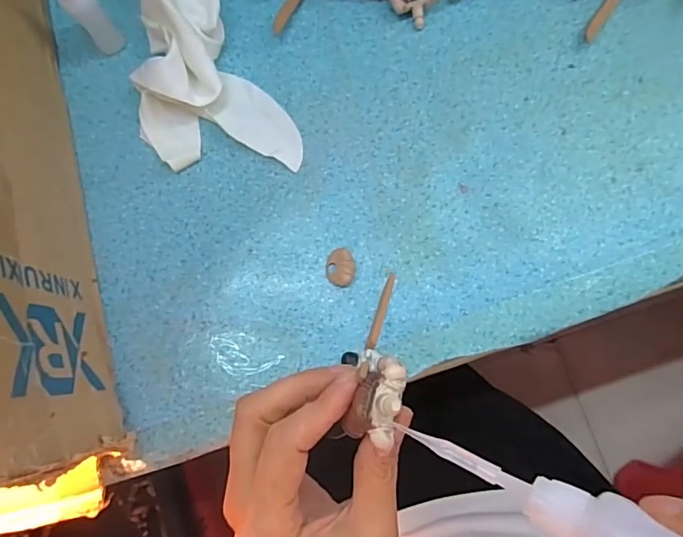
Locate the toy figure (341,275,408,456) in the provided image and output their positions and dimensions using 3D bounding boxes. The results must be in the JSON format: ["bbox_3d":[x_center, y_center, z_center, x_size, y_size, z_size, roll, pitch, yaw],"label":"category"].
[{"bbox_3d":[0.014,0.033,0.207,0.023,0.016,0.075,2,40,4],"label":"toy figure"}]

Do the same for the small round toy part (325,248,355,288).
[{"bbox_3d":[-0.001,0.000,0.328,0.019,0.007,0.025,3,79,4],"label":"small round toy part"}]

